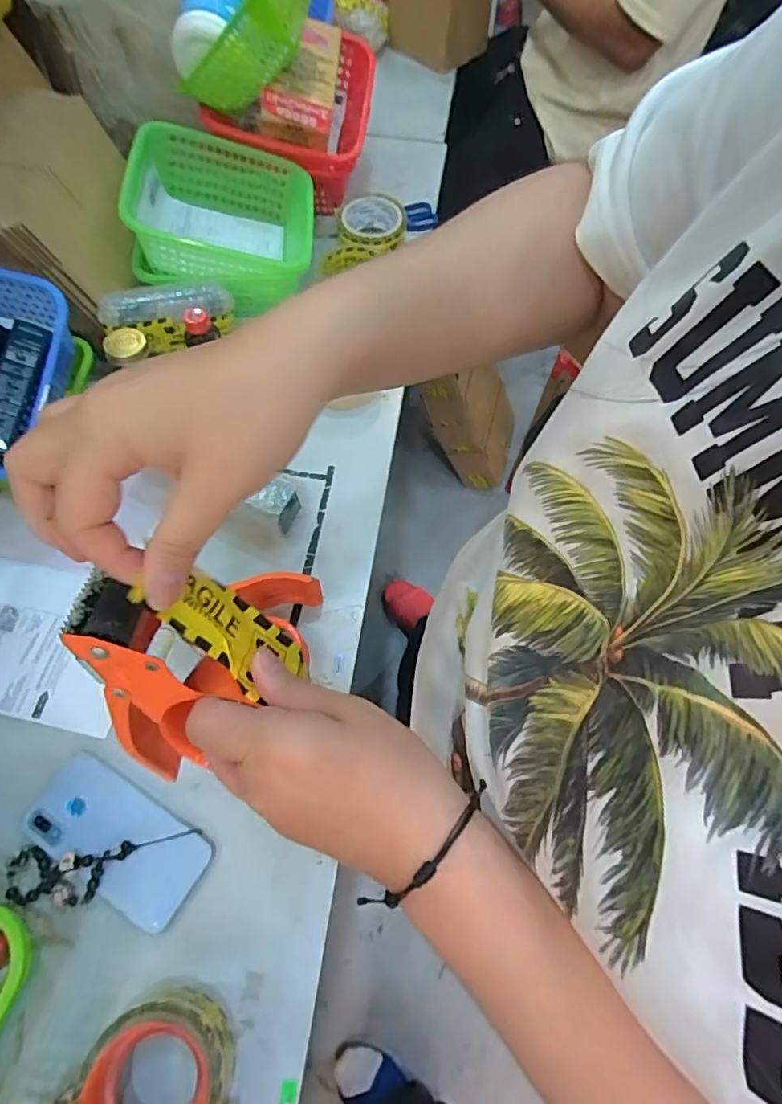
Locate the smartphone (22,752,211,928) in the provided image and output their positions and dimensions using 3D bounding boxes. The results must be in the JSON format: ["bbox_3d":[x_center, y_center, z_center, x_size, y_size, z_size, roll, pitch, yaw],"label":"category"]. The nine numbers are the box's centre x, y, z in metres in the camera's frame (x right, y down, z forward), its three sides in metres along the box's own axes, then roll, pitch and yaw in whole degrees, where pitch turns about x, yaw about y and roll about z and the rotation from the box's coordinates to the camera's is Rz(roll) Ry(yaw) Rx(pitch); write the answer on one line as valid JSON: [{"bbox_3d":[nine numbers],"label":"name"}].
[{"bbox_3d":[-0.232,0.241,0.465,0.156,0.008,0.073,29,66,13],"label":"smartphone"}]

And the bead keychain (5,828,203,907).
[{"bbox_3d":[-0.241,0.260,0.448,0.153,0.016,0.045,-4,63,-3],"label":"bead keychain"}]

